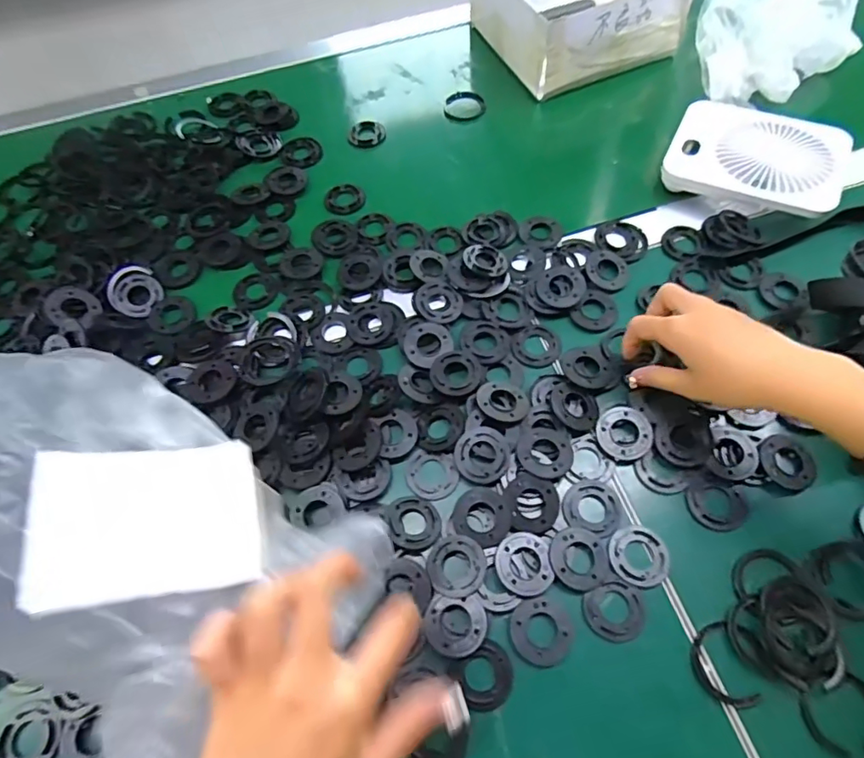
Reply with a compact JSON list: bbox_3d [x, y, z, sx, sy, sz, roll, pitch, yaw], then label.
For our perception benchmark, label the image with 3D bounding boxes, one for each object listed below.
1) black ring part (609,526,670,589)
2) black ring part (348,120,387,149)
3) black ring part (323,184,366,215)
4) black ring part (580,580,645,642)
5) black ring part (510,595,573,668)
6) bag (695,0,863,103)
[{"bbox_3d":[0.155,0.132,0.390,0.043,0.004,0.043,-1,62,1],"label":"black ring part"},{"bbox_3d":[-0.079,-0.298,0.633,0.042,0.004,0.048,27,66,15],"label":"black ring part"},{"bbox_3d":[-0.097,-0.200,0.580,0.045,0.005,0.041,-14,63,-6],"label":"black ring part"},{"bbox_3d":[0.131,0.168,0.375,0.043,0.004,0.039,-13,62,-5],"label":"black ring part"},{"bbox_3d":[0.078,0.179,0.371,0.043,0.004,0.043,-12,62,-5],"label":"black ring part"},{"bbox_3d":[0.411,-0.418,0.616,0.162,0.071,0.201,29,67,16],"label":"bag"}]

